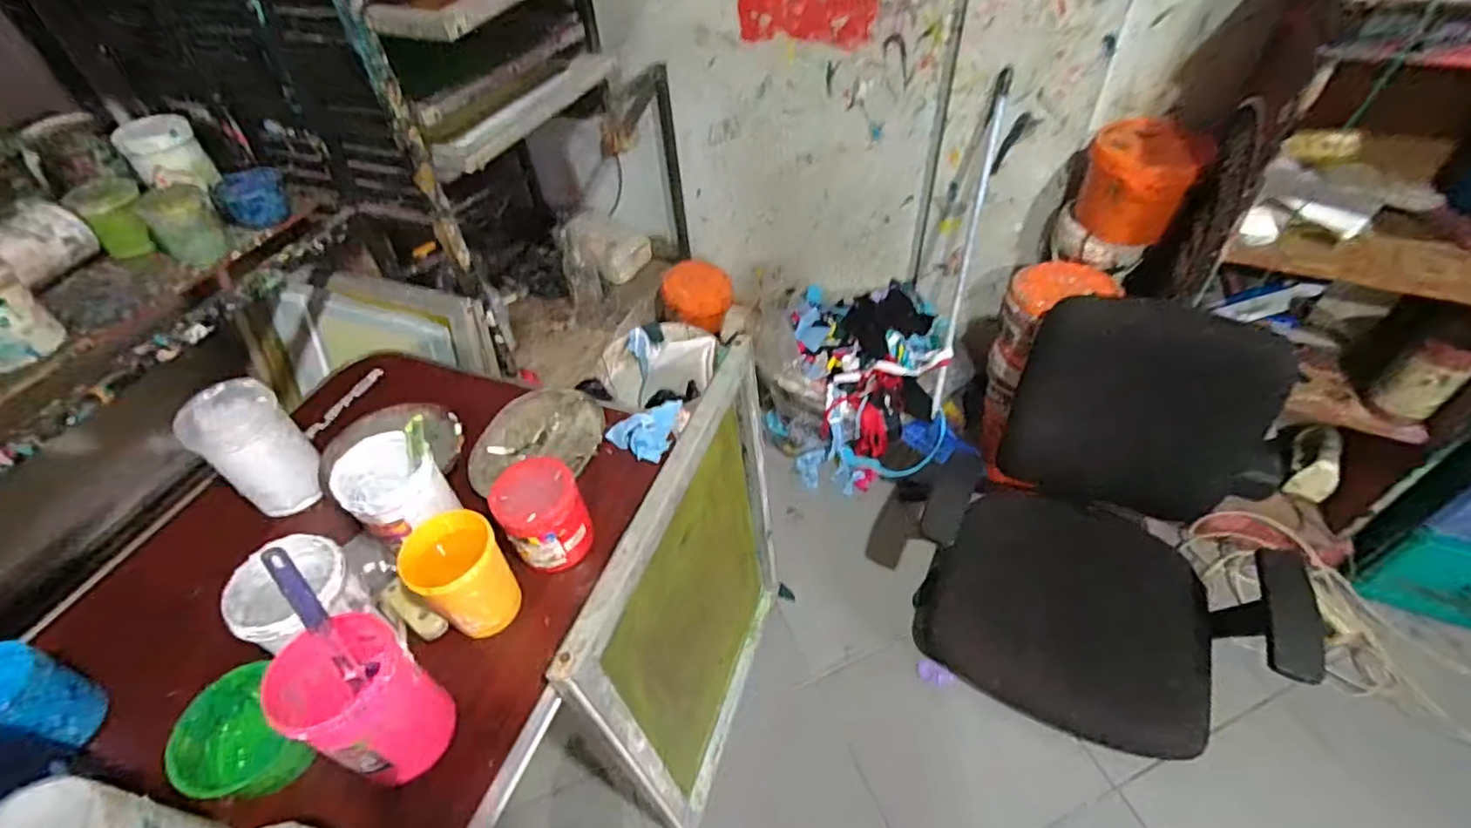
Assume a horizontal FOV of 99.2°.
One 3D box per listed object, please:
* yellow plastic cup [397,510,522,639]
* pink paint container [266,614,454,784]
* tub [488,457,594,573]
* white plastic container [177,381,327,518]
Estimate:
[{"bbox_3d":[-0.278,0.167,0.650,0.083,0.105,0.087,-2,46,2],"label":"yellow plastic cup"},{"bbox_3d":[-0.318,0.251,0.547,0.091,0.133,0.094,20,51,21],"label":"pink paint container"},{"bbox_3d":[-0.215,0.117,0.709,0.089,0.121,0.085,-2,46,2],"label":"tub"},{"bbox_3d":[-0.580,0.047,0.764,0.087,0.154,0.098,25,53,25],"label":"white plastic container"}]

